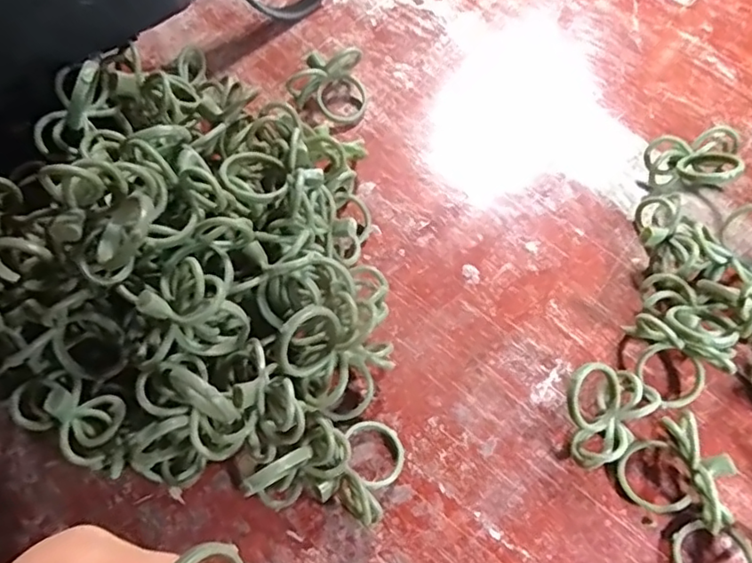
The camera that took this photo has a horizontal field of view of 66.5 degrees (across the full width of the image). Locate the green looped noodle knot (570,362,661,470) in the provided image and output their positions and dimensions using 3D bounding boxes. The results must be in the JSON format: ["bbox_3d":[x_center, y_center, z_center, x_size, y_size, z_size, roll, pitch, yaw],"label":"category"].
[{"bbox_3d":[0.073,0.043,0.189,0.025,0.024,0.033,42,75,16],"label":"green looped noodle knot"}]

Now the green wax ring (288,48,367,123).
[{"bbox_3d":[-0.021,-0.083,0.243,0.031,0.021,0.025,-6,68,-1],"label":"green wax ring"}]

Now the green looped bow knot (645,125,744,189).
[{"bbox_3d":[0.126,-0.048,0.230,0.037,0.017,0.017,-5,68,-1],"label":"green looped bow knot"}]

